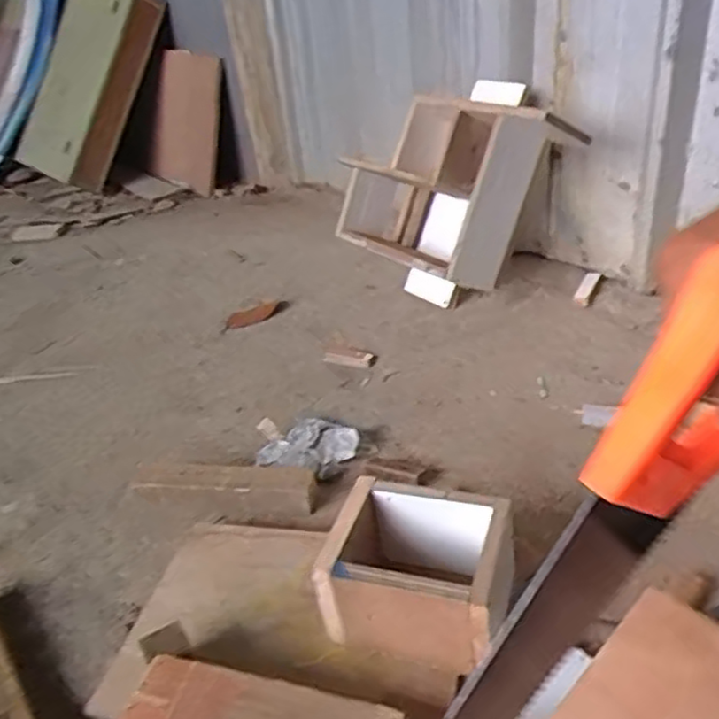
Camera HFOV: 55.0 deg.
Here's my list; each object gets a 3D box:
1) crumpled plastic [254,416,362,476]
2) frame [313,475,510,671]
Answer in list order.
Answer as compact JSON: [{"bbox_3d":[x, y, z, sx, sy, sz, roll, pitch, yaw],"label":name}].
[{"bbox_3d":[-0.072,0.123,0.978,0.138,0.024,0.099,0,33,12],"label":"crumpled plastic"},{"bbox_3d":[0.056,0.200,0.657,0.158,0.096,0.124,5,34,20],"label":"frame"}]

